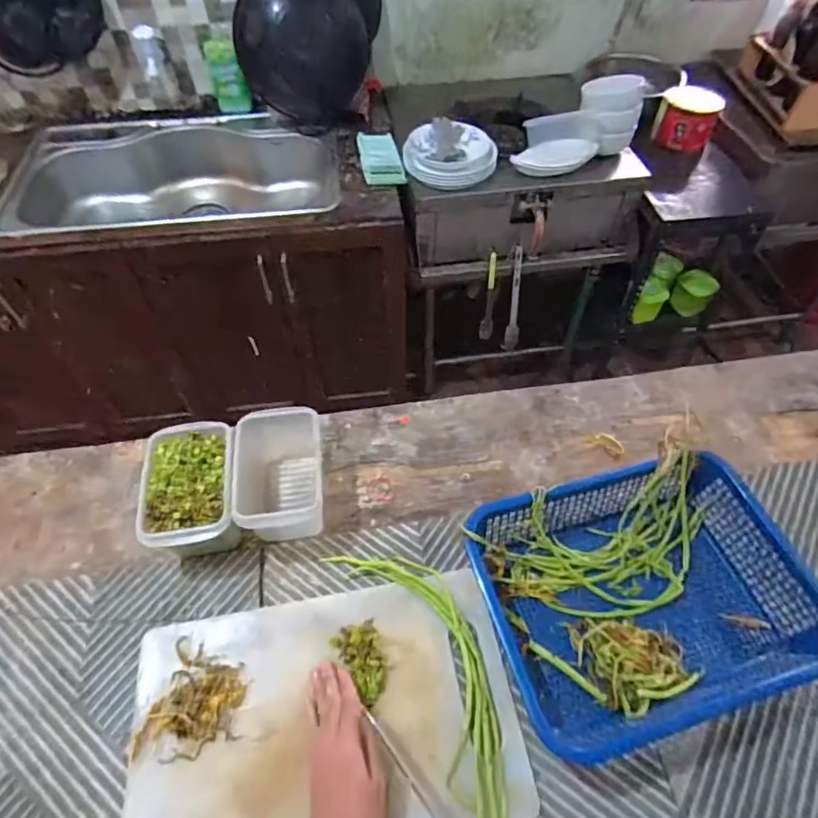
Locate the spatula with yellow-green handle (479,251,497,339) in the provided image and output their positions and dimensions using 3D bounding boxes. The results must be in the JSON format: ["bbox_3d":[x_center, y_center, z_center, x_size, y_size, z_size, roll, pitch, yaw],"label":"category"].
[{"bbox_3d":[0.215,-0.296,1.421,0.033,0.229,0.011,7,26,7],"label":"spatula with yellow-green handle"}]

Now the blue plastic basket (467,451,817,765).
[{"bbox_3d":[0.260,0.202,0.593,0.307,0.090,0.251,-15,53,-9],"label":"blue plastic basket"}]

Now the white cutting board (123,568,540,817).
[{"bbox_3d":[-0.088,0.322,0.563,0.392,0.012,0.245,-9,53,-5],"label":"white cutting board"}]

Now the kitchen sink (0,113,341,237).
[{"bbox_3d":[-0.612,-0.605,1.501,0.817,0.242,0.525,-7,54,-4],"label":"kitchen sink"}]

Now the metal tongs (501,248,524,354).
[{"bbox_3d":[0.281,-0.285,1.419,0.041,0.288,0.032,2,31,4],"label":"metal tongs"}]

